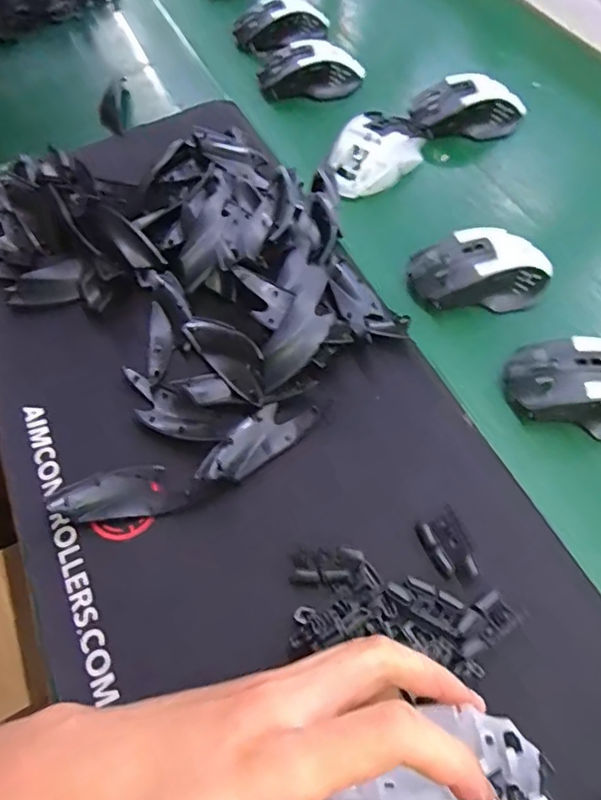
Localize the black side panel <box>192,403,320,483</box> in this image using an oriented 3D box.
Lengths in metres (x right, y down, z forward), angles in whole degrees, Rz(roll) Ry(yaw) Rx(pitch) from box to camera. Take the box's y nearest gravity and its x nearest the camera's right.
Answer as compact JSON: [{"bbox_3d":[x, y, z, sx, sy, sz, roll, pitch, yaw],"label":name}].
[{"bbox_3d":[-0.030,0.028,0.388,0.087,0.014,0.033,-32,62,-16],"label":"black side panel"}]

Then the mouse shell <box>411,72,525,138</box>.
[{"bbox_3d":[0.170,-0.298,0.574,0.110,0.037,0.053,-8,58,-2],"label":"mouse shell"}]

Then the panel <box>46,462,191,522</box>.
[{"bbox_3d":[-0.119,0.060,0.376,0.086,0.016,0.037,-5,58,0],"label":"panel"}]

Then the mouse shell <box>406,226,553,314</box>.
[{"bbox_3d":[0.146,-0.105,0.453,0.112,0.040,0.061,-10,59,-3],"label":"mouse shell"}]

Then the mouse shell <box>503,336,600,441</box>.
[{"bbox_3d":[0.204,-0.006,0.396,0.115,0.050,0.063,5,59,6],"label":"mouse shell"}]

